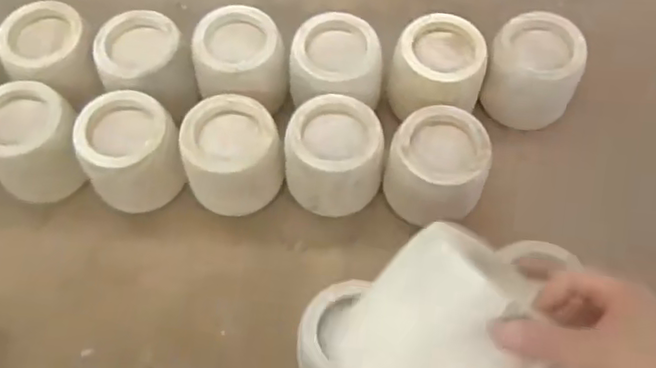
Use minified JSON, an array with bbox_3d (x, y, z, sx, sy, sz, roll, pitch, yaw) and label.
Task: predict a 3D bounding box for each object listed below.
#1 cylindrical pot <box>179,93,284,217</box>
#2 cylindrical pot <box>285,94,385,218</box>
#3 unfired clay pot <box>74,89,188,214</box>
[{"bbox_3d":[-0.130,-0.035,0.881,0.127,0.124,0.127,0,63,0],"label":"cylindrical pot"},{"bbox_3d":[0.009,-0.035,0.885,0.128,0.118,0.135,0,63,0],"label":"cylindrical pot"},{"bbox_3d":[-0.269,-0.041,0.885,0.136,0.124,0.134,-21,65,-10],"label":"unfired clay pot"}]

